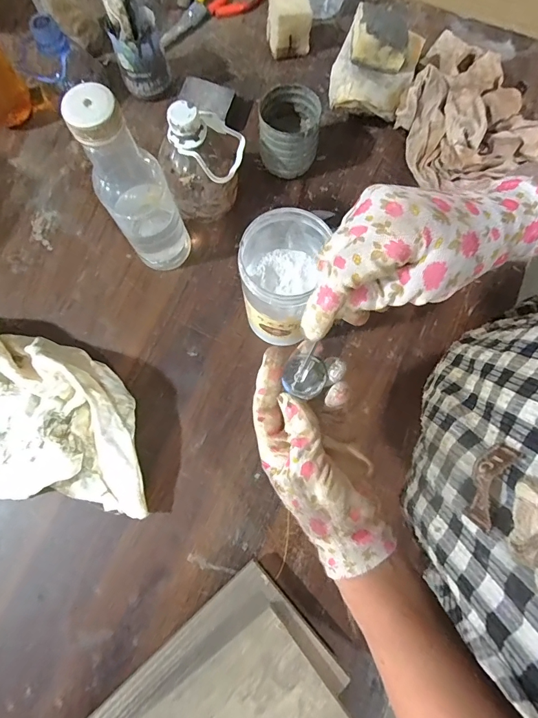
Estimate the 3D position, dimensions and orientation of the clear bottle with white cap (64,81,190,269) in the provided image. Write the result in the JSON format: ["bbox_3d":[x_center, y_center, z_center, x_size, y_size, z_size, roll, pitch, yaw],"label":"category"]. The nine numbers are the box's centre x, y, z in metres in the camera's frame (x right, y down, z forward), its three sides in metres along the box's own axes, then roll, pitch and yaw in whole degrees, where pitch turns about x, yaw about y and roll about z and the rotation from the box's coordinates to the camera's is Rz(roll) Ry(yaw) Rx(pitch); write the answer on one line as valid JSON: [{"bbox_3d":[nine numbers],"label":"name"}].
[{"bbox_3d":[-0.127,-0.159,0.379,0.063,0.211,0.054,-20,79,-6],"label":"clear bottle with white cap"}]

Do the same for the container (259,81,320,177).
[{"bbox_3d":[0.024,-0.273,0.470,0.068,0.078,0.071,0,78,-1],"label":"container"}]

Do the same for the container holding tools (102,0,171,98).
[{"bbox_3d":[-0.164,-0.391,0.484,0.062,0.101,0.070,-17,79,-5],"label":"container holding tools"}]

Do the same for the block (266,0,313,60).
[{"bbox_3d":[0.026,-0.454,0.525,0.057,0.066,0.044,-8,78,-3],"label":"block"}]

